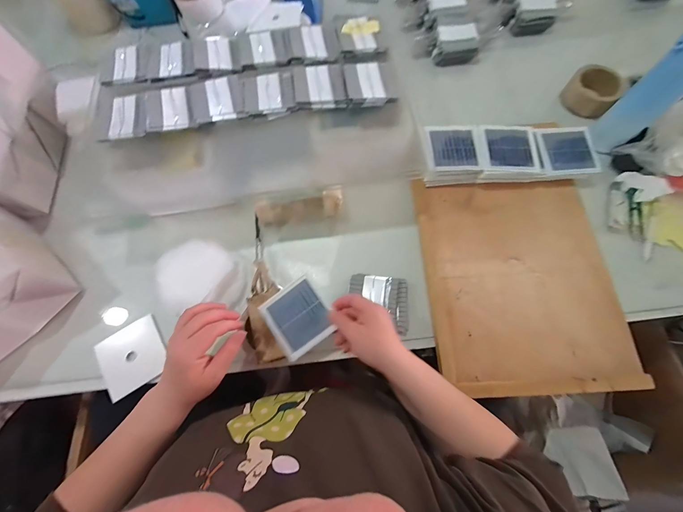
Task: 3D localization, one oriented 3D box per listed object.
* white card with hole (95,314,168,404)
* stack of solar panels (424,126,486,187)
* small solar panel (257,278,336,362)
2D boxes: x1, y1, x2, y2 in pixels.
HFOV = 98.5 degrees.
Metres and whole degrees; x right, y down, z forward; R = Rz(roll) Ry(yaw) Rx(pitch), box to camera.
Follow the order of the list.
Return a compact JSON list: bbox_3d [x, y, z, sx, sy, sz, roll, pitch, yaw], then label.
[{"bbox_3d":[-0.337,0.162,0.477,0.098,0.008,0.095,-30,79,-13],"label":"white card with hole"},{"bbox_3d":[0.198,-0.186,0.541,0.101,0.044,0.107,-3,71,1],"label":"stack of solar panels"},{"bbox_3d":[-0.064,0.091,0.434,0.086,0.005,0.092,-35,77,2],"label":"small solar panel"}]

